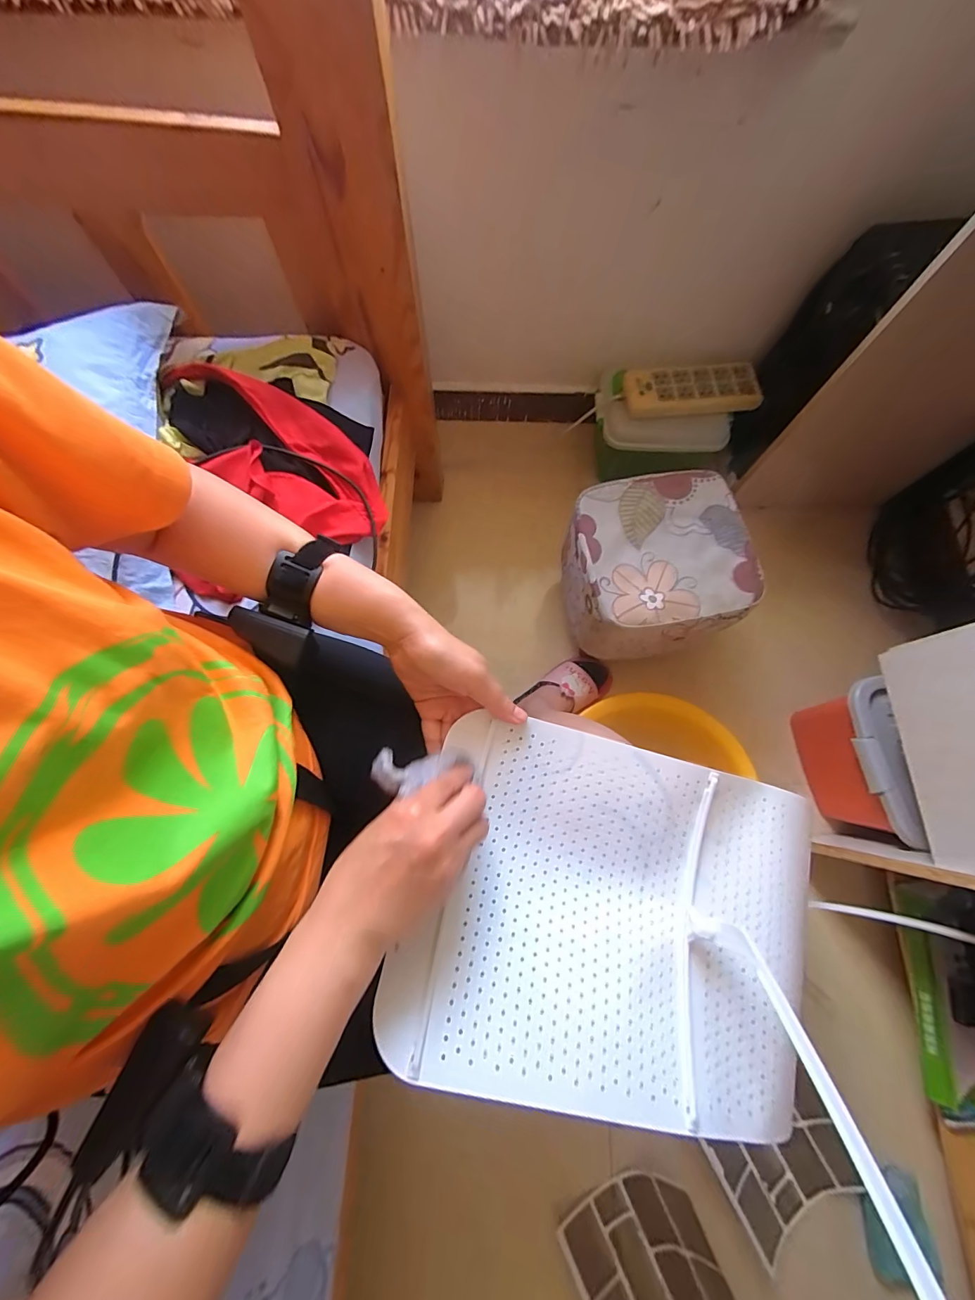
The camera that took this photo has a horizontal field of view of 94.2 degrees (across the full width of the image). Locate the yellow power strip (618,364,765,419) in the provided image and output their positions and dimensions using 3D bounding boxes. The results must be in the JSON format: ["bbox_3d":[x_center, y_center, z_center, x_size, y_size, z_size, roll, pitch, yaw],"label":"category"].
[{"bbox_3d":[0.407,-0.518,0.903,0.268,0.035,0.092,-5,74,-2],"label":"yellow power strip"}]

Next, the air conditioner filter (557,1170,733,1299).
[{"bbox_3d":[0.259,0.969,0.653,0.198,0.077,0.300,-24,76,-7],"label":"air conditioner filter"}]

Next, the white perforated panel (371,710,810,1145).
[{"bbox_3d":[0.112,0.209,0.367,0.332,0.086,0.252,15,75,4],"label":"white perforated panel"}]

